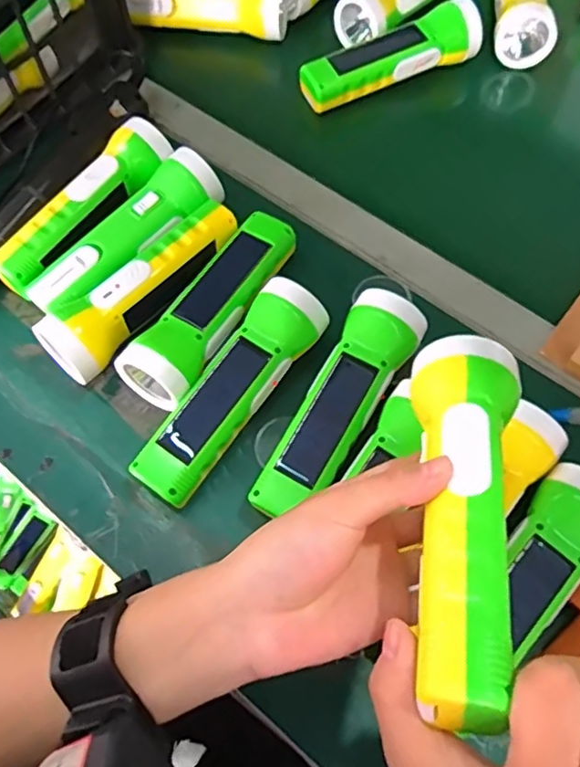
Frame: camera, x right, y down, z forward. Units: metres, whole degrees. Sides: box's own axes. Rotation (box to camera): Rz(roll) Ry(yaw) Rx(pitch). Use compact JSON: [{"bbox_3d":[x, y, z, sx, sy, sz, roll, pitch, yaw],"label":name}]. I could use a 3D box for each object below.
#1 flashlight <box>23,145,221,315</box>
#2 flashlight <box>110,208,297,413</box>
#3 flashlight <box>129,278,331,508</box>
[{"bbox_3d":[-0.123,-0.109,0.474,0.059,0.043,0.172,37,72,17],"label":"flashlight"},{"bbox_3d":[-0.053,-0.064,0.452,0.055,0.044,0.177,31,70,15],"label":"flashlight"},{"bbox_3d":[-0.038,0.004,0.421,0.050,0.045,0.174,33,70,16],"label":"flashlight"}]

